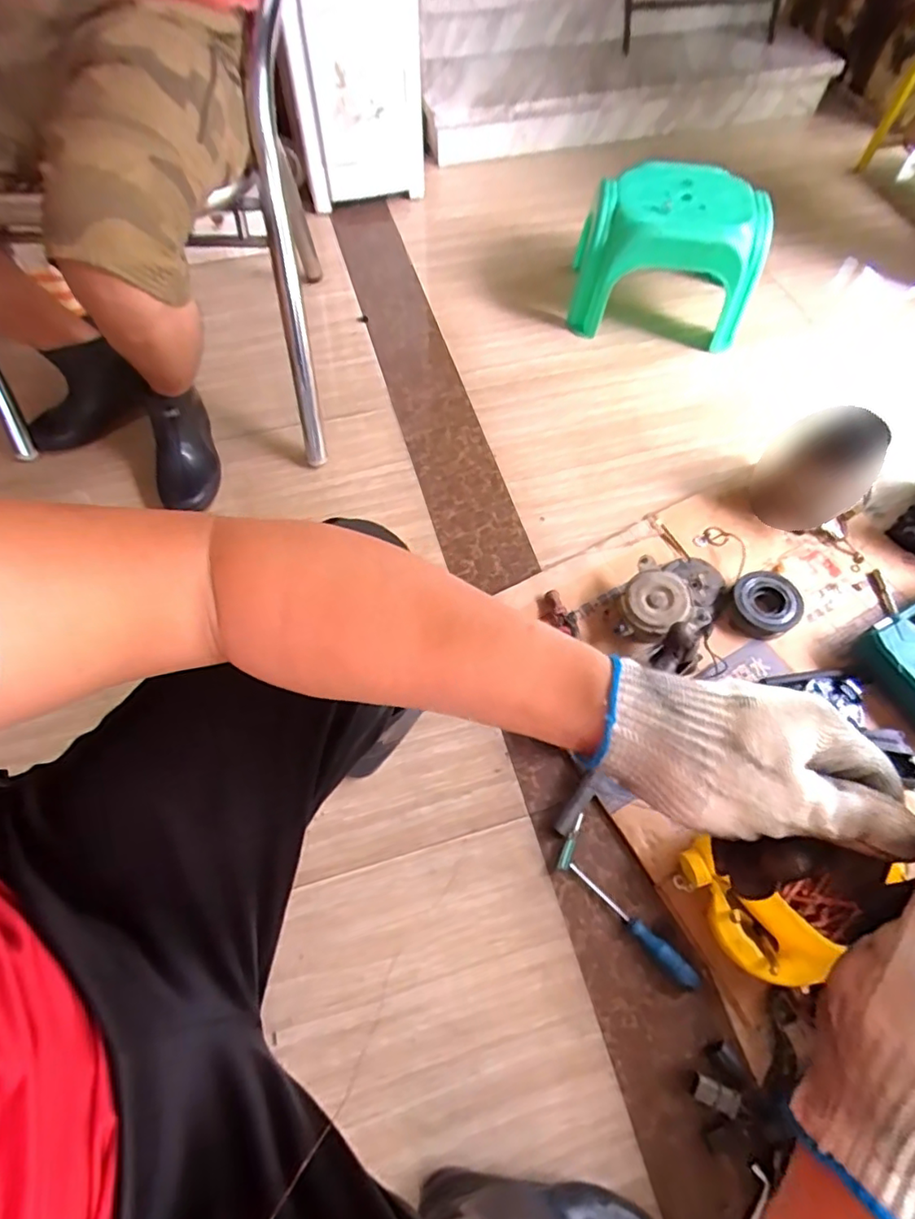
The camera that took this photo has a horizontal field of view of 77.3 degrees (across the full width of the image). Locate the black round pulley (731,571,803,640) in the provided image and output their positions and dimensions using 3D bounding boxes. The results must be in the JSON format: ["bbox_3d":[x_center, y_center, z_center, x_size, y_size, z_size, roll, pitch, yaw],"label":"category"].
[{"bbox_3d":[0.485,-0.005,0.909,0.113,0.037,0.103,-16,62,-10],"label":"black round pulley"}]

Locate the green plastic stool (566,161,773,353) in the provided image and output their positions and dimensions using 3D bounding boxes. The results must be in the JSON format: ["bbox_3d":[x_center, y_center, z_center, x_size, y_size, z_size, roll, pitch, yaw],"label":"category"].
[{"bbox_3d":[0.451,-0.767,1.240,0.371,0.227,0.281,11,60,5],"label":"green plastic stool"}]

